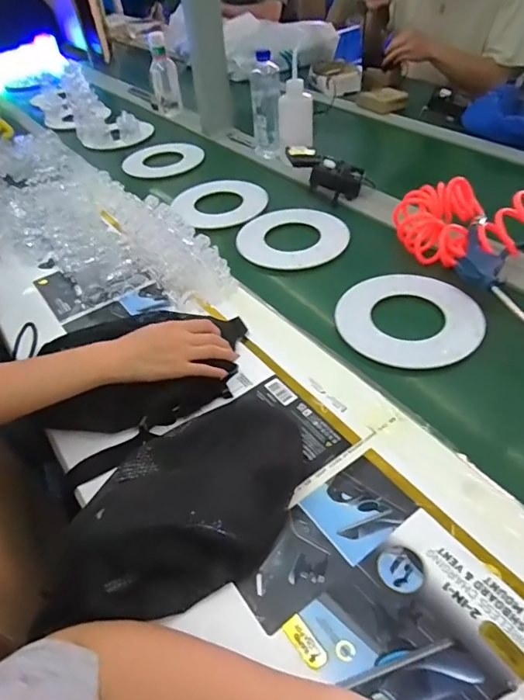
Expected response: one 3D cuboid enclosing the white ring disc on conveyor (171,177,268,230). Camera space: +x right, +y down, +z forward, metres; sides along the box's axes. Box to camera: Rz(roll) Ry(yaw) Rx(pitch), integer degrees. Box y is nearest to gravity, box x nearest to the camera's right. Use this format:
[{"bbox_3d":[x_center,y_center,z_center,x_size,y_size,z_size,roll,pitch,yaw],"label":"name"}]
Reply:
[{"bbox_3d":[-0.083,-0.299,0.944,0.174,0.013,0.177,-4,43,3],"label":"white ring disc on conveyor"}]

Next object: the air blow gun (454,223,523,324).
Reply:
[{"bbox_3d":[0.326,-0.099,0.657,0.107,0.043,0.212,7,45,14],"label":"air blow gun"}]

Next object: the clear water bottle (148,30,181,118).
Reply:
[{"bbox_3d":[-0.278,-0.781,1.338,0.062,0.207,0.073,-4,43,2],"label":"clear water bottle"}]

